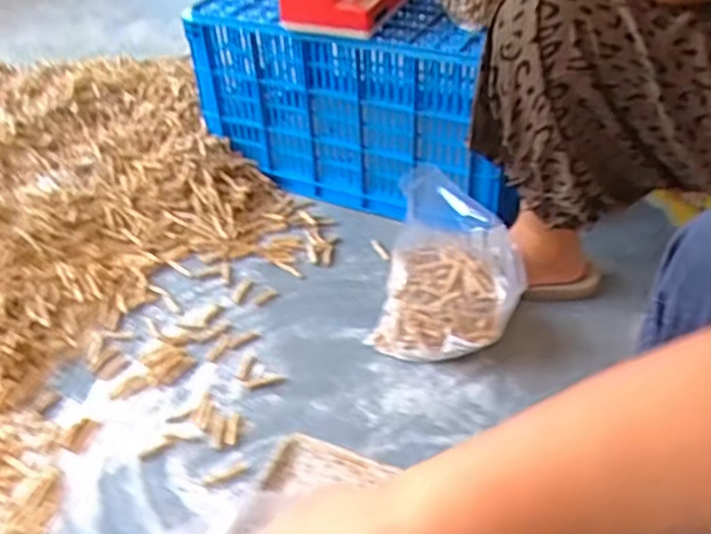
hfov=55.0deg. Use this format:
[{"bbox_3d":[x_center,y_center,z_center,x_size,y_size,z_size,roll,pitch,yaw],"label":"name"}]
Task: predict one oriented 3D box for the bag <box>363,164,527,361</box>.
[{"bbox_3d":[0.128,0.010,0.903,0.178,0.217,0.153,11,43,15],"label":"bag"}]

